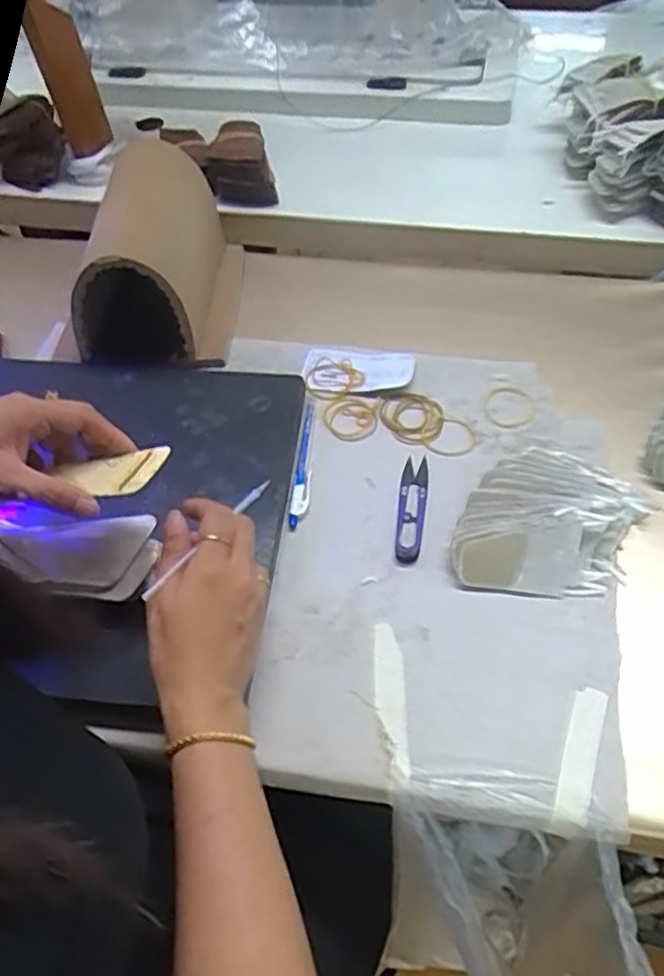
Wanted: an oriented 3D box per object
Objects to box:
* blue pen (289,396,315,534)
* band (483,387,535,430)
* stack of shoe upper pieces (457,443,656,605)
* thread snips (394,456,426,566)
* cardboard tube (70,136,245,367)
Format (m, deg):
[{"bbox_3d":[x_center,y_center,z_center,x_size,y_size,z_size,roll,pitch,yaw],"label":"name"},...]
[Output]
[{"bbox_3d":[-0.022,-0.024,0.591,0.013,0.011,0.135,2,55,6],"label":"blue pen"},{"bbox_3d":[0.156,-0.070,0.620,0.043,0.006,0.048,10,53,12],"label":"band"},{"bbox_3d":[0.166,0.021,0.531,0.124,0.035,0.143,19,55,18],"label":"stack of shoe upper pieces"},{"bbox_3d":[0.063,0.015,0.558,0.021,0.006,0.101,4,52,7],"label":"thread snips"},{"bbox_3d":[-0.162,-0.216,0.662,0.131,0.111,0.177,-2,55,3],"label":"cardboard tube"}]

